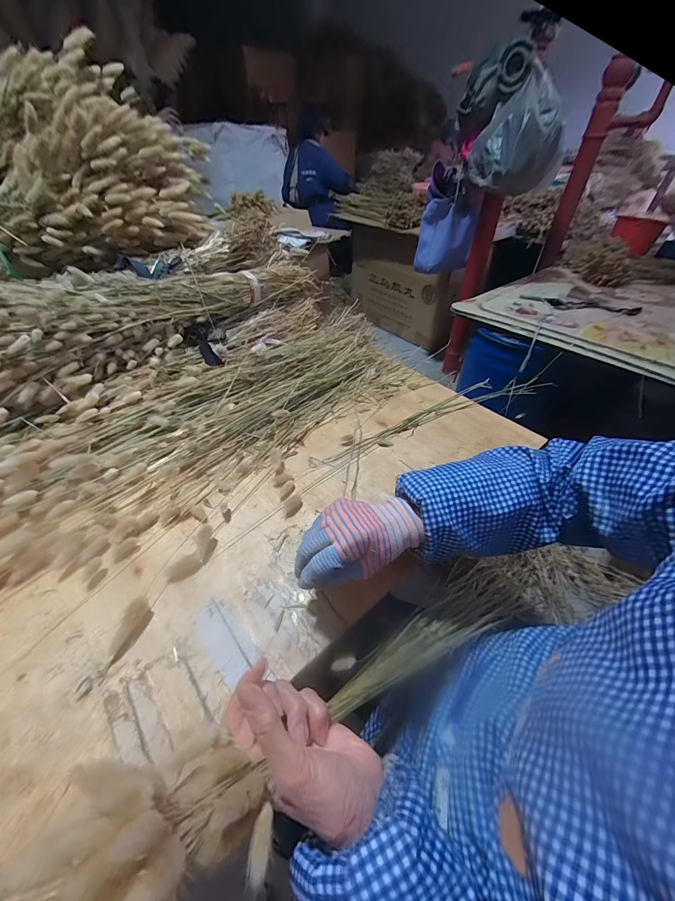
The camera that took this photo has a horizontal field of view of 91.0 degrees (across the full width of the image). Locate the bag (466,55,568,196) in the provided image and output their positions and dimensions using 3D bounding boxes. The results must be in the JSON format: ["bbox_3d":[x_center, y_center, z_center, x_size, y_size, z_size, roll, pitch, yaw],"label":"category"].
[{"bbox_3d":[0.580,-0.980,1.056,0.266,0.261,0.313,17,47,17],"label":"bag"}]

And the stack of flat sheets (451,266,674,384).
[{"bbox_3d":[0.990,-0.527,1.192,0.975,0.027,0.682,-31,52,-30],"label":"stack of flat sheets"}]

